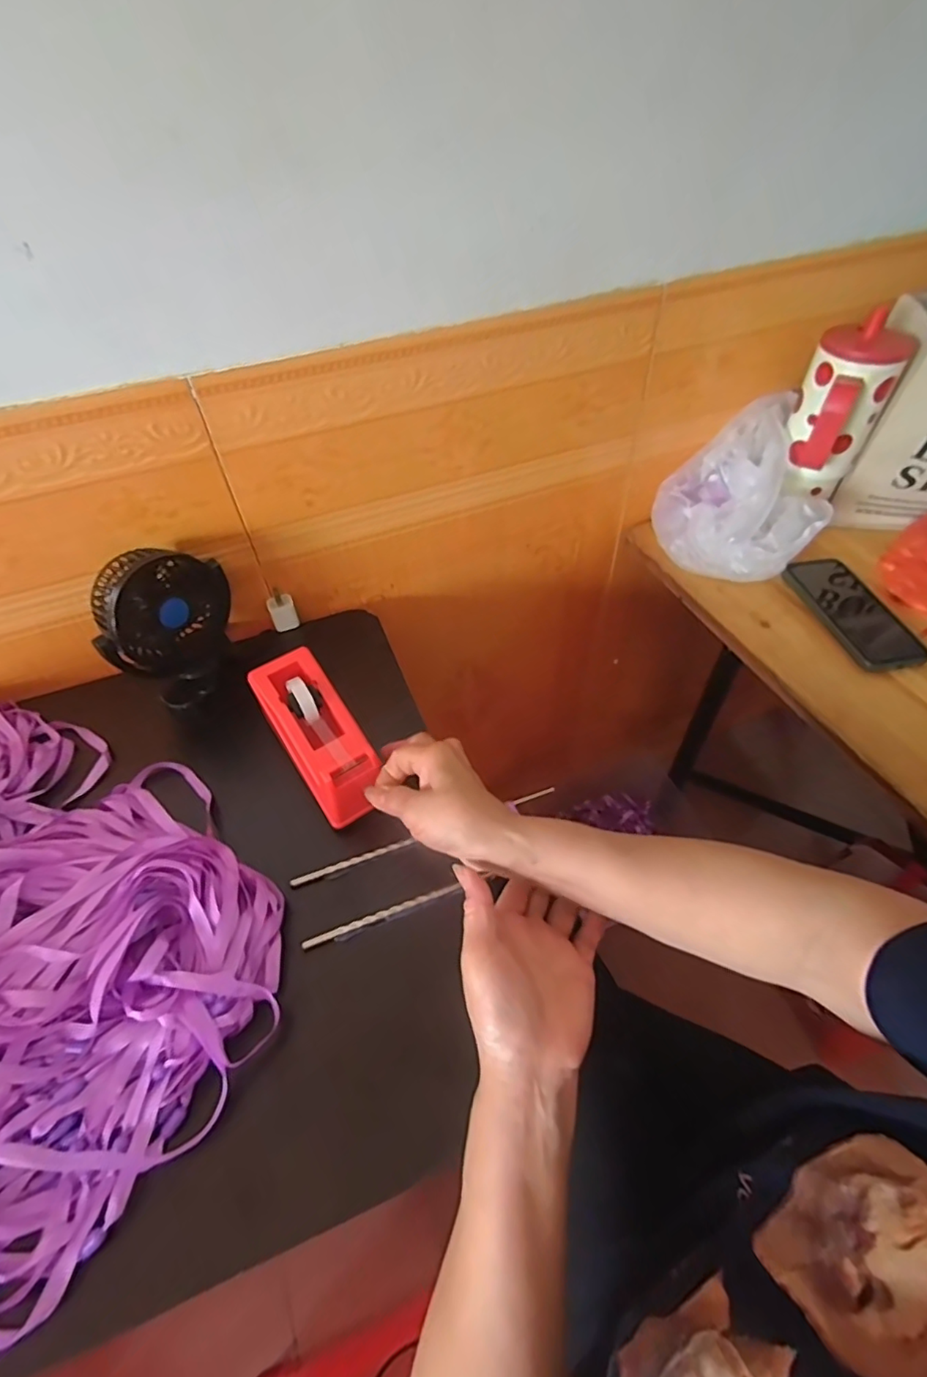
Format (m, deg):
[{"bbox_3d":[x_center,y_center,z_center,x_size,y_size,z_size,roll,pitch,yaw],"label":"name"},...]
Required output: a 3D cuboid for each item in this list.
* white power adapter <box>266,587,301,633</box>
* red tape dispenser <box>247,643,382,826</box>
[{"bbox_3d":[-0.198,-0.086,0.625,0.028,0.043,0.021,-22,53,-14],"label":"white power adapter"},{"bbox_3d":[-0.122,0.039,0.486,0.059,0.071,0.155,-29,55,-19],"label":"red tape dispenser"}]

